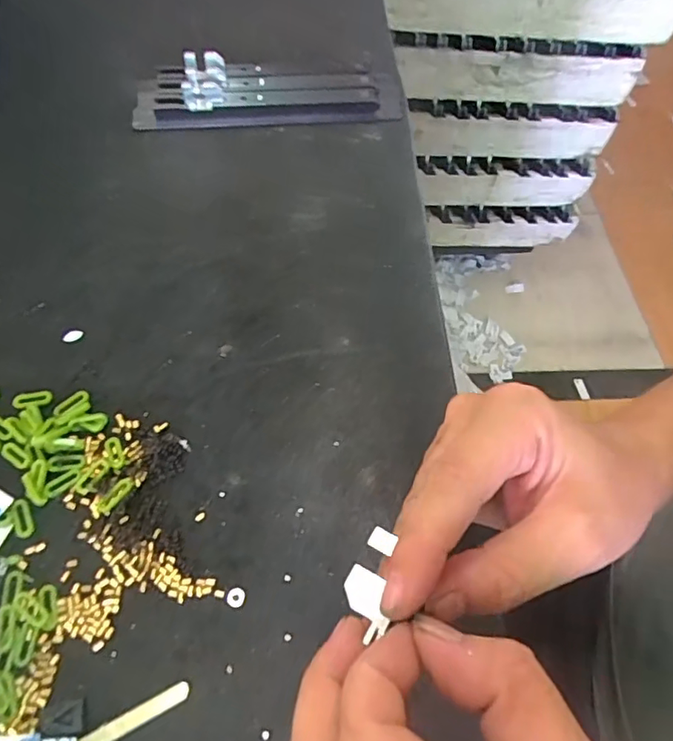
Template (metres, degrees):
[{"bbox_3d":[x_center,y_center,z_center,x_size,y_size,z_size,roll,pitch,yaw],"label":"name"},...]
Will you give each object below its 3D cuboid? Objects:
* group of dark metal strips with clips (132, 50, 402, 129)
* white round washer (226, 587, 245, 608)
[{"bbox_3d":[-0.052,-0.223,0.420,0.207,0.027,0.059,-6,61,-7],"label":"group of dark metal strips with clips"},{"bbox_3d":[-0.047,0.106,0.246,0.008,0.004,0.009,14,60,4],"label":"white round washer"}]

